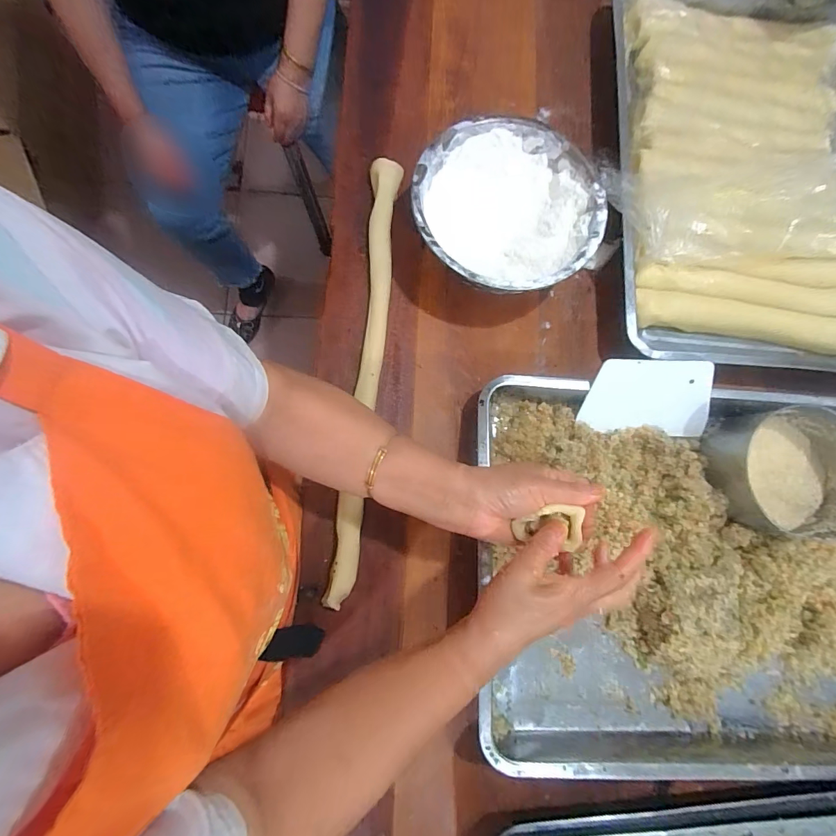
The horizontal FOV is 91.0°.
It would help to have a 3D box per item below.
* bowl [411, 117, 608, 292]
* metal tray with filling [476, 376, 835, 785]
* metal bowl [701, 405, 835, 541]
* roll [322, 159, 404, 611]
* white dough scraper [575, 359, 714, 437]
[{"bbox_3d":[0.106,-0.248,0.514,0.218,0.077,0.218,1,79,-4],"label":"bowl"},{"bbox_3d":[0.363,0.160,0.449,0.606,0.053,0.398,4,79,-3],"label":"metal tray with filling"},{"bbox_3d":[0.403,0.057,0.457,0.135,0.069,0.132,0,78,-1],"label":"metal bowl"},{"bbox_3d":[-0.063,-0.067,0.495,0.035,0.028,0.540,5,78,0],"label":"roll"},{"bbox_3d":[0.268,-0.023,0.479,0.143,0.007,0.093,2,119,4],"label":"white dough scraper"}]

